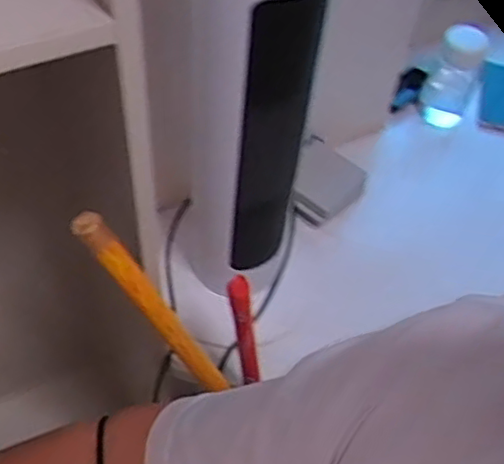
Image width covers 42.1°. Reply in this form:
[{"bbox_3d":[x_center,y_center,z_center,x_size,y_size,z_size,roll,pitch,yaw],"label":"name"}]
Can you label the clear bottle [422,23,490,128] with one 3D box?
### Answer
[{"bbox_3d":[0.312,-0.249,1.011,0.078,0.154,0.085,19,54,9],"label":"clear bottle"}]

